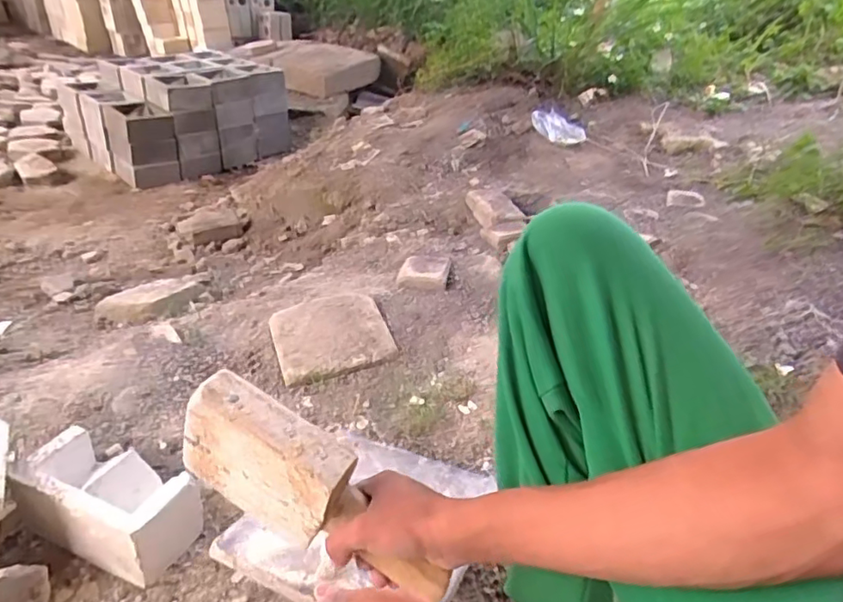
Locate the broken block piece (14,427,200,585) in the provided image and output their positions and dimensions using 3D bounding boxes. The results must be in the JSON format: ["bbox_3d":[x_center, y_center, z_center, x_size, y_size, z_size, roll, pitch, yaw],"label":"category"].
[{"bbox_3d":[-0.393,0.257,0.704,0.199,0.108,0.103,14,28,18],"label":"broken block piece"}]

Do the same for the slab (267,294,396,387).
[{"bbox_3d":[-0.167,0.053,1.017,0.200,0.041,0.198,-10,34,-22],"label":"slab"}]

